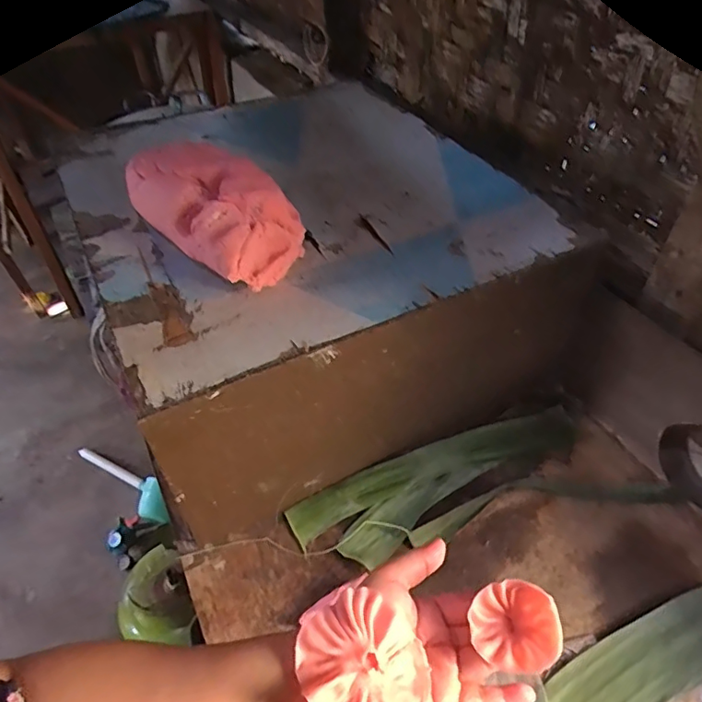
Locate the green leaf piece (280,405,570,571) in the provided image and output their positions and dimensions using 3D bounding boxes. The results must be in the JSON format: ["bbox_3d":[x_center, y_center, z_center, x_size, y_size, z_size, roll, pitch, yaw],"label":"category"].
[{"bbox_3d":[0.120,0.156,0.645,0.385,0.020,0.101,-19,48,-17],"label":"green leaf piece"}]

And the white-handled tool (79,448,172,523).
[{"bbox_3d":[-0.641,0.356,1.497,0.410,0.060,0.094,31,53,28],"label":"white-handled tool"}]

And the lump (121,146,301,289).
[{"bbox_3d":[-0.148,-0.149,0.561,0.203,0.097,0.106,32,54,29],"label":"lump"}]

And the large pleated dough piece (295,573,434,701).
[{"bbox_3d":[0.008,0.179,0.296,0.067,0.024,0.075,-33,53,-28],"label":"large pleated dough piece"}]

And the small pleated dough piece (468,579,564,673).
[{"bbox_3d":[0.101,0.167,0.320,0.049,0.019,0.048,-10,57,11],"label":"small pleated dough piece"}]

